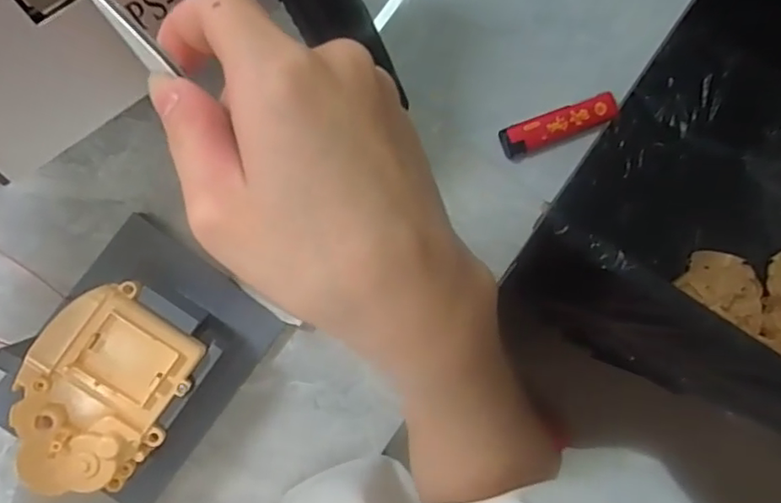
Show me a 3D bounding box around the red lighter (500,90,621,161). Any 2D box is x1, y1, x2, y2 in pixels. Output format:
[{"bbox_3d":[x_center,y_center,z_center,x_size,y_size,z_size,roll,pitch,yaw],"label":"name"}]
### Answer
[{"bbox_3d":[0.110,-0.082,0.386,0.081,0.009,0.020,-21,93,-9],"label":"red lighter"}]

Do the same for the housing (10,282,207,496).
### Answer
[{"bbox_3d":[-0.144,0.069,0.291,0.076,0.015,0.095,43,84,-6],"label":"housing"}]

